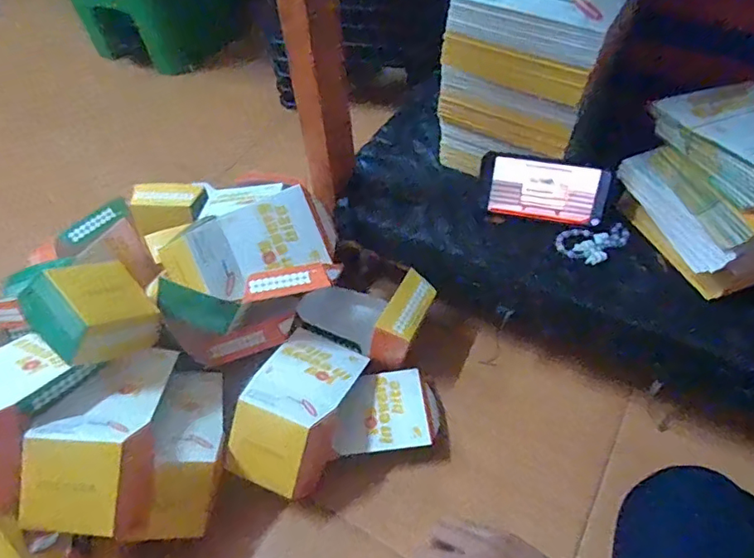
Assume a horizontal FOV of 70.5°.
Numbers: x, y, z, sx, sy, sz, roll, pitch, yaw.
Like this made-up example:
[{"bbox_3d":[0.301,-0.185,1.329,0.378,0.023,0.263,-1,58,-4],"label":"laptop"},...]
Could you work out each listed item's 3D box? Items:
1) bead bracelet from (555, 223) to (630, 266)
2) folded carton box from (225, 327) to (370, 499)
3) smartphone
[{"bbox_3d":[0.270,-0.043,0.656,0.093,0.010,0.054,-9,50,-4],"label":"bead bracelet"},{"bbox_3d":[-0.093,0.158,0.652,0.116,0.087,0.190,20,31,12],"label":"folded carton box"},{"bbox_3d":[0.209,-0.115,0.677,0.153,0.078,0.015,10,21,13],"label":"smartphone"}]

